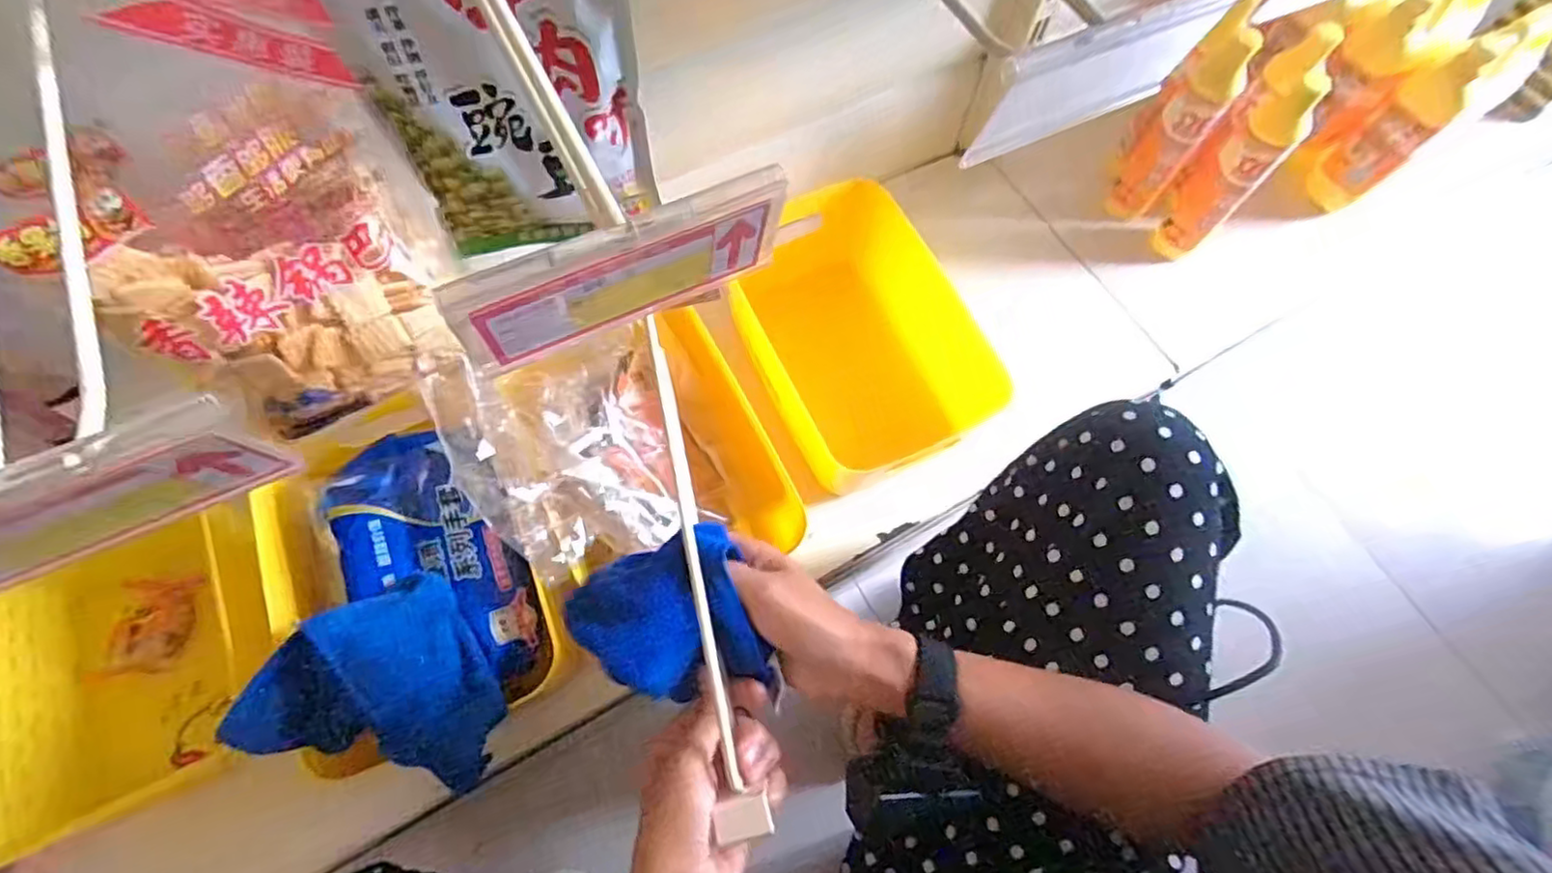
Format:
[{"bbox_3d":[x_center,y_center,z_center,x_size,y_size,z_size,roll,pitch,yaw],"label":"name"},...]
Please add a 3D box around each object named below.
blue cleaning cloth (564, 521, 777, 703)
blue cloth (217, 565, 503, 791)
[{"bbox_3d":[-0.059,0.101,0.356,0.092,0.028,0.083,-19,70,-10],"label":"blue cleaning cloth"},{"bbox_3d":[-0.293,0.174,0.503,0.173,0.053,0.135,10,68,1],"label":"blue cloth"}]

